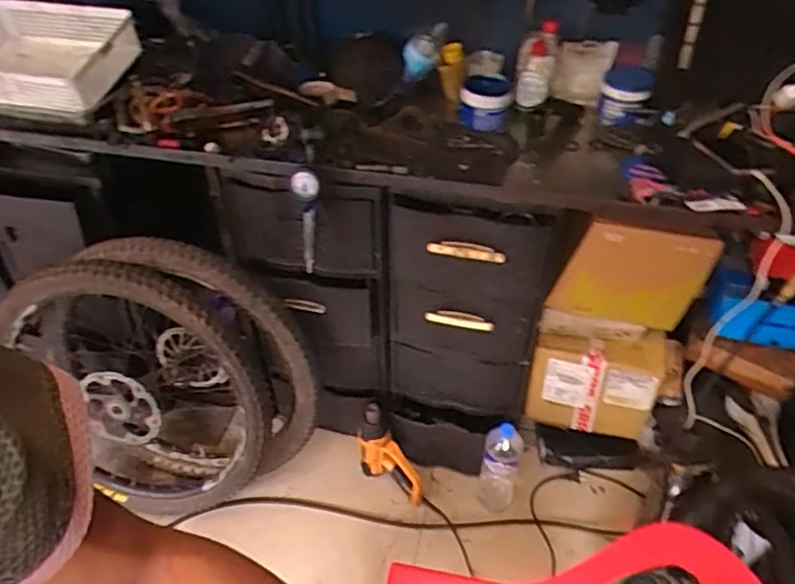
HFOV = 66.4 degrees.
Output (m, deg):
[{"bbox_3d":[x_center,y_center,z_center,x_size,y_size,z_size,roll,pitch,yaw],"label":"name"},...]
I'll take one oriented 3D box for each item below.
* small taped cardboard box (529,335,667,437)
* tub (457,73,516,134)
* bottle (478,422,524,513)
[{"bbox_3d":[0.450,0.222,1.424,0.276,0.281,0.099,9,43,9],"label":"small taped cardboard box"},{"bbox_3d":[0.184,-0.394,1.267,0.105,0.080,0.094,5,43,6],"label":"tub"},{"bbox_3d":[0.248,0.434,1.490,0.093,0.296,0.074,12,44,13],"label":"bottle"}]

